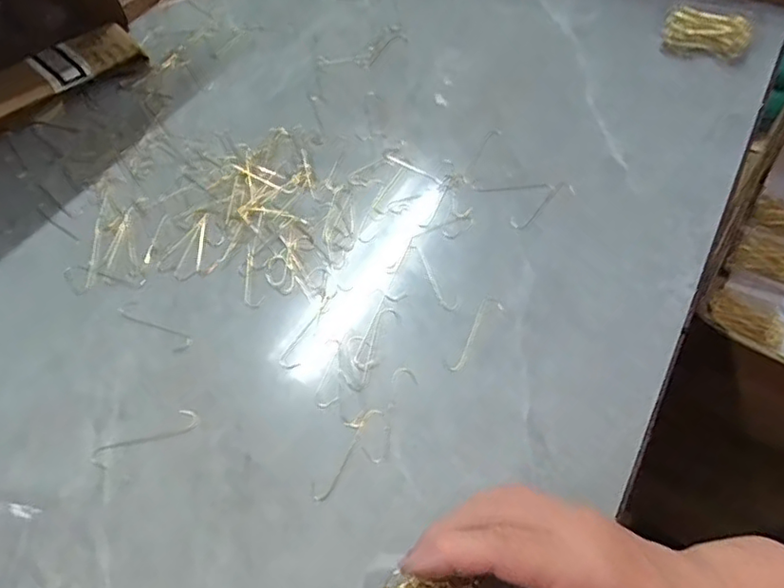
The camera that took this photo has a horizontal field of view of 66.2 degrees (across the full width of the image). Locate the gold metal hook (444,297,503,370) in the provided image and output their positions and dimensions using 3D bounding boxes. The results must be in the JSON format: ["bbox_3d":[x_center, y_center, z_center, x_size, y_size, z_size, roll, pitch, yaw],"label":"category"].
[{"bbox_3d":[0.055,0.026,0.398,0.014,0.004,0.062,26,60,20],"label":"gold metal hook"}]

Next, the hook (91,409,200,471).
[{"bbox_3d":[-0.150,0.088,0.367,0.065,0.004,0.016,-25,57,-14],"label":"hook"}]

